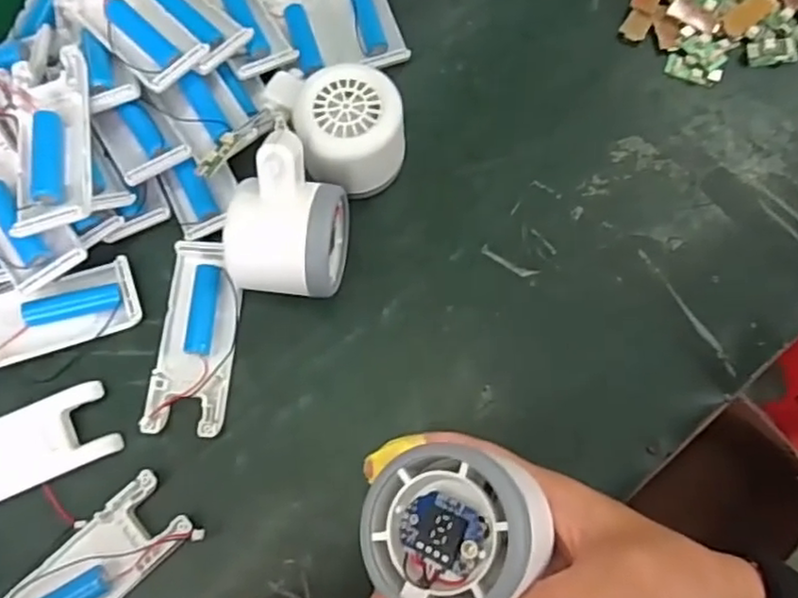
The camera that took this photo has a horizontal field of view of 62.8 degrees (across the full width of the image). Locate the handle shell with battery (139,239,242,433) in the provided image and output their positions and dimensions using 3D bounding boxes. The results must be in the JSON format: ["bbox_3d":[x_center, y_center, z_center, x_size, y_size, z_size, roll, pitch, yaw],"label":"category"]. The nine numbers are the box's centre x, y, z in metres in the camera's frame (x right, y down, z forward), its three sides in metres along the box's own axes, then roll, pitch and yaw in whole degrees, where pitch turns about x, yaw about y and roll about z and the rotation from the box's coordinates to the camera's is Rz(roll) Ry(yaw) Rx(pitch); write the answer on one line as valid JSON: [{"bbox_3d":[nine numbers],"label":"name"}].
[{"bbox_3d":[-0.109,0.020,0.354,0.040,0.013,0.104,4,73,2],"label":"handle shell with battery"}]

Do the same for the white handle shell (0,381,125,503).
[{"bbox_3d":[-0.198,0.081,0.335,0.102,0.018,0.038,-24,75,-7],"label":"white handle shell"}]

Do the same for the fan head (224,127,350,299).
[{"bbox_3d":[-0.058,-0.036,0.337,0.057,0.076,0.069,9,74,3],"label":"fan head"}]

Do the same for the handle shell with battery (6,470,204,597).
[{"bbox_3d":[-0.151,0.136,0.320,0.104,0.014,0.041,-41,77,-11],"label":"handle shell with battery"}]

